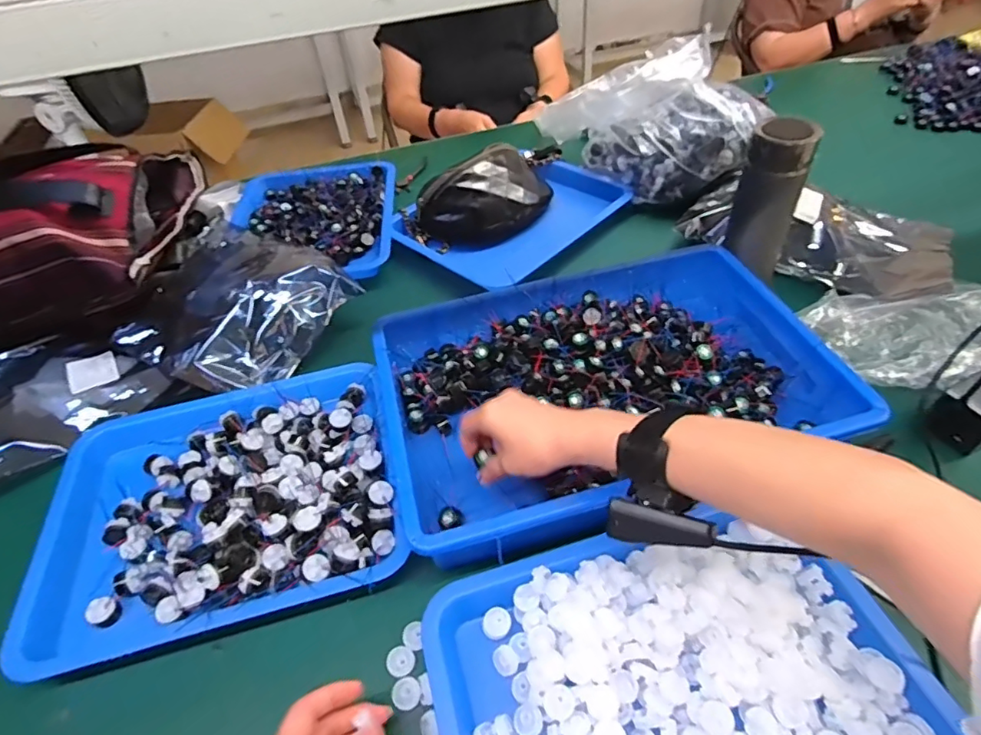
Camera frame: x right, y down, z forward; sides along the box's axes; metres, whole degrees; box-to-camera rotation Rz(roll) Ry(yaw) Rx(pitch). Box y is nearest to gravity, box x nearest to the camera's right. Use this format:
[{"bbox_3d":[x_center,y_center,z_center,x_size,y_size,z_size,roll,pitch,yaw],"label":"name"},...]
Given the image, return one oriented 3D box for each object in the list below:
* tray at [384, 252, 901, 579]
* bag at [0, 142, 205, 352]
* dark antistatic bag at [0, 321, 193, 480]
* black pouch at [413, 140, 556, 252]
[{"bbox_3d":[0.109,0.019,0.548,0.420,0.071,0.287,-16,47,-10],"label":"tray"},{"bbox_3d":[-0.595,-0.196,0.741,0.297,0.151,0.335,-9,46,-3],"label":"bag"},{"bbox_3d":[-0.499,0.009,0.626,0.211,0.024,0.228,-33,52,-24],"label":"dark antistatic bag"},{"bbox_3d":[-0.004,-0.254,0.807,0.197,0.085,0.115,-34,52,-25],"label":"black pouch"}]

